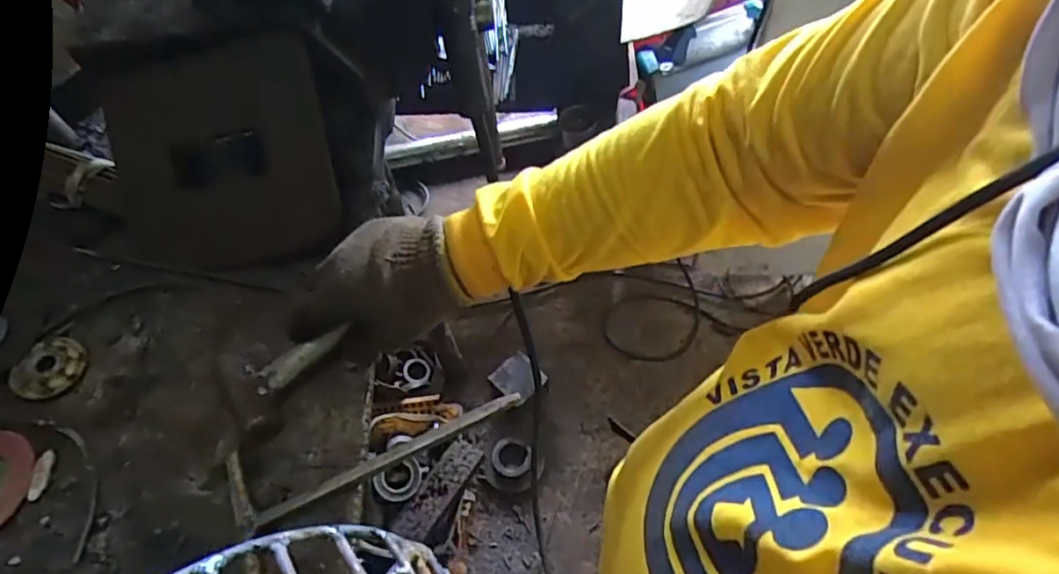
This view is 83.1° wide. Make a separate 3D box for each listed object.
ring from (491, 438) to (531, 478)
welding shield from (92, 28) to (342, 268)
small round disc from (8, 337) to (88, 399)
[{"bbox_3d":[-0.037,0.359,1.264,0.081,0.026,0.079,-1,56,2],"label":"ring"},{"bbox_3d":[-0.276,-0.116,0.527,0.217,0.187,0.040,1,21,9],"label":"welding shield"},{"bbox_3d":[-0.404,0.068,0.503,0.054,0.009,0.055,-1,56,2],"label":"small round disc"}]

